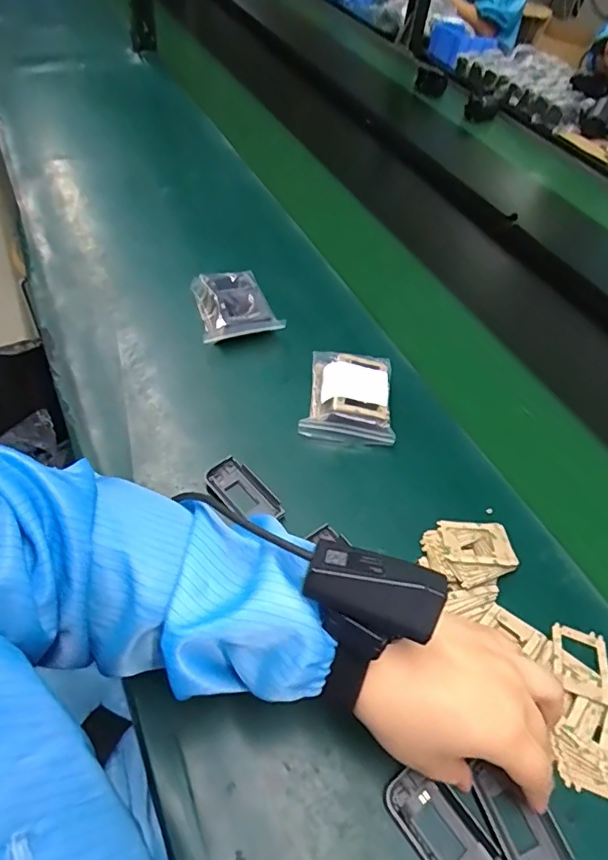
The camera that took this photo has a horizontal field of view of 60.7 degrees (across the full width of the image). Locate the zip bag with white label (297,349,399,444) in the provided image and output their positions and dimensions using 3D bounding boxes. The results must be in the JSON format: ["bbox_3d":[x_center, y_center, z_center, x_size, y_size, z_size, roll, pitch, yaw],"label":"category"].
[{"bbox_3d":[0.046,-0.035,0.529,0.087,0.034,0.110,8,51,0],"label":"zip bag with white label"}]

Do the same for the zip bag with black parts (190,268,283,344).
[{"bbox_3d":[-0.078,-0.142,0.597,0.088,0.040,0.099,-8,52,-15],"label":"zip bag with black parts"}]

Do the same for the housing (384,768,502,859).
[{"bbox_3d":[0.086,0.246,0.317,0.040,0.005,0.076,-28,60,-28],"label":"housing"}]

